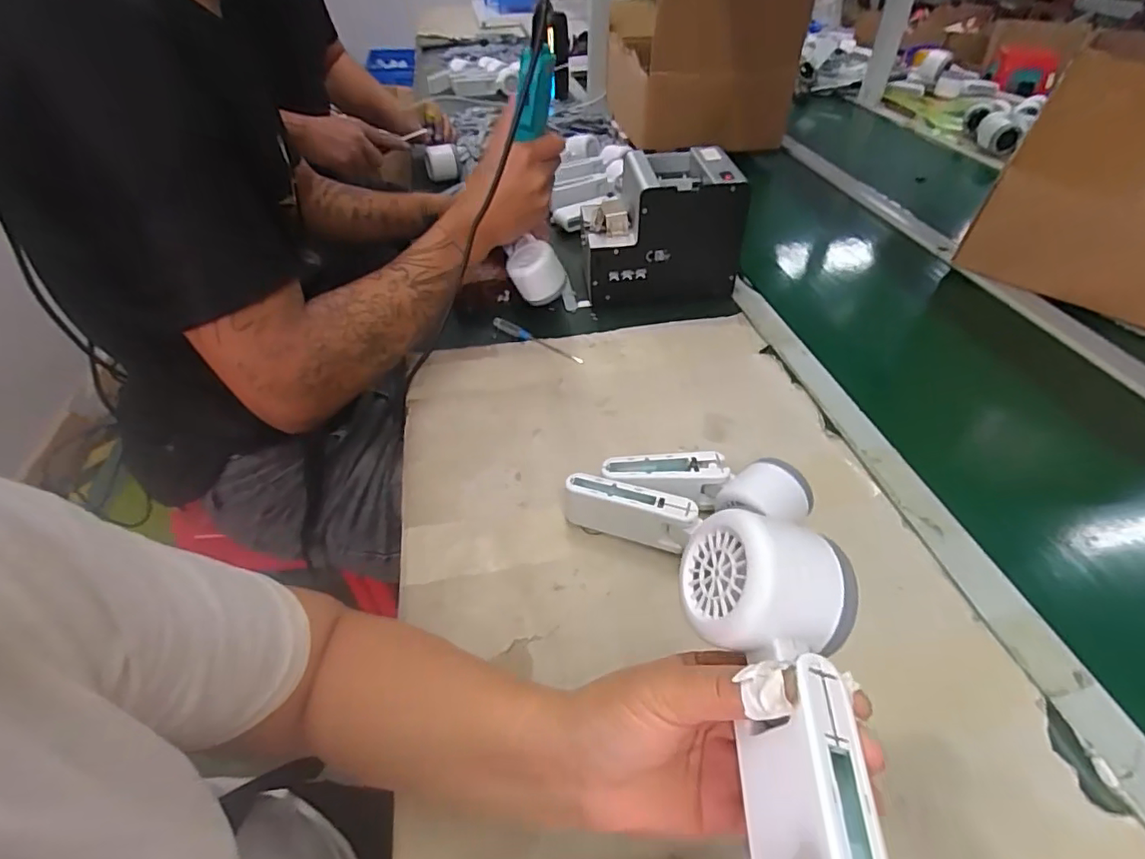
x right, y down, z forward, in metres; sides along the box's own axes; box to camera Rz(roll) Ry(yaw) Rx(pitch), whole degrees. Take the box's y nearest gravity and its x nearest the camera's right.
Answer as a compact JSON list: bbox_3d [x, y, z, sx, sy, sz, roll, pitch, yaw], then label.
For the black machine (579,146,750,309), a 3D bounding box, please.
[{"bbox_3d":[0.108,-0.251,0.711,0.185,0.145,0.130,1,43,1],"label":"black machine"}]

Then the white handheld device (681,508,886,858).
[{"bbox_3d":[0.083,0.107,0.208,0.060,0.043,0.157,-1,50,-2],"label":"white handheld device"}]

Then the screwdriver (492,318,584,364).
[{"bbox_3d":[-0.042,-0.104,0.665,0.131,0.009,0.016,28,50,26],"label":"screwdriver"}]

